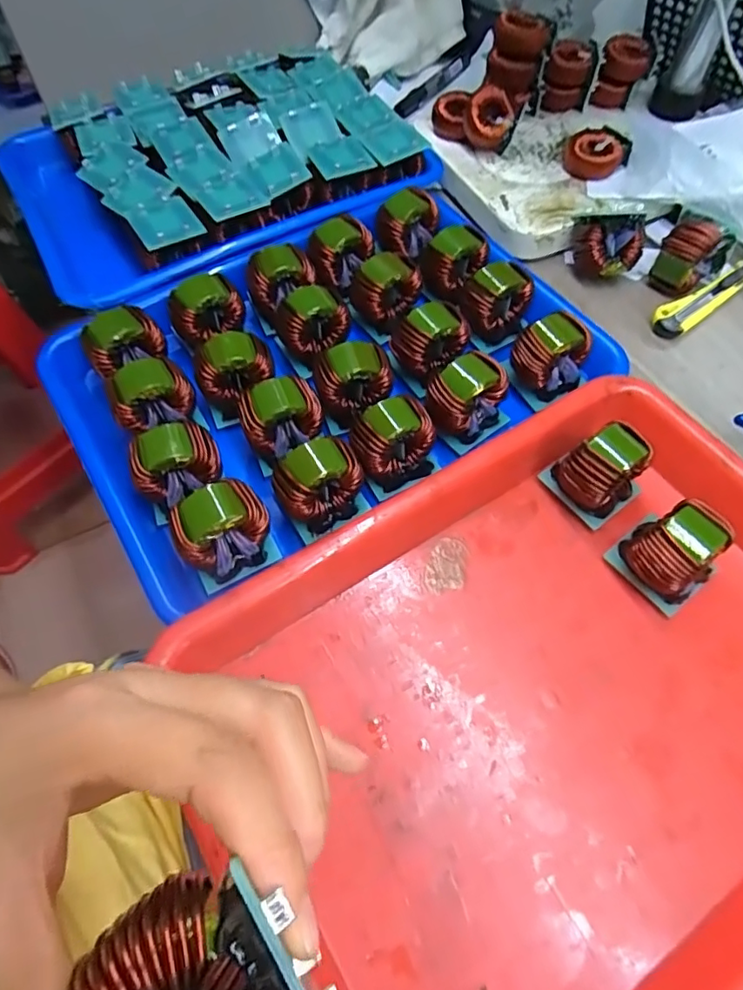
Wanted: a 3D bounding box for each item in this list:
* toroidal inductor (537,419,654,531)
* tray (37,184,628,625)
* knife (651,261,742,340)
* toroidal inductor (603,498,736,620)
[{"bbox_3d":[0.134,-0.015,0.320,0.043,0.048,0.036,-33,65,-16],"label":"toroidal inductor"},{"bbox_3d":[-0.034,-0.098,0.358,0.320,0.043,0.222,-28,64,-14],"label":"tray"},{"bbox_3d":[0.262,-0.153,0.420,0.116,0.013,0.023,-31,65,-16],"label":"knife"},{"bbox_3d":[0.164,0.030,0.292,0.038,0.047,0.045,-35,65,-17],"label":"toroidal inductor"}]

